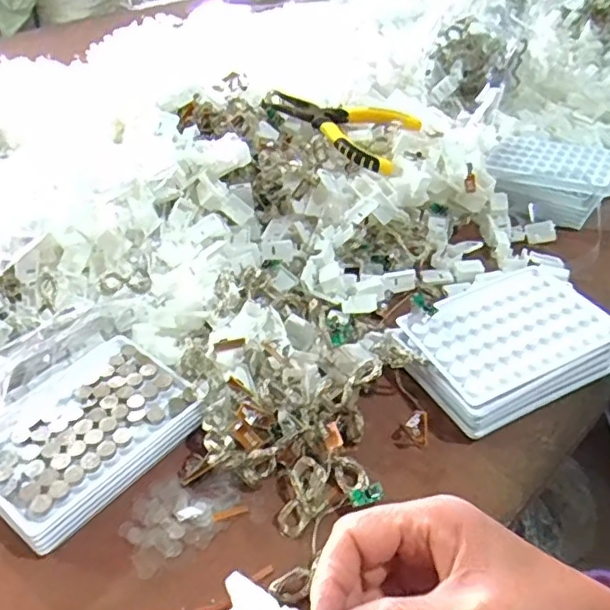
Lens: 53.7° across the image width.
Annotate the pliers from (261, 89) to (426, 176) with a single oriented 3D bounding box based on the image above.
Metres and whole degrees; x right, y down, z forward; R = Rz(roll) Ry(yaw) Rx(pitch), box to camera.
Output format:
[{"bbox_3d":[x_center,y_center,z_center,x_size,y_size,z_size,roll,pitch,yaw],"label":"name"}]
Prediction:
[{"bbox_3d":[0.036,-0.187,0.618,0.157,0.020,0.083,28,53,17],"label":"pliers"}]

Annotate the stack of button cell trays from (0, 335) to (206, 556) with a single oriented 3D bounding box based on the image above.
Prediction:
[{"bbox_3d":[-0.145,0.079,0.389,0.105,0.027,0.129,28,49,30],"label":"stack of button cell trays"}]

